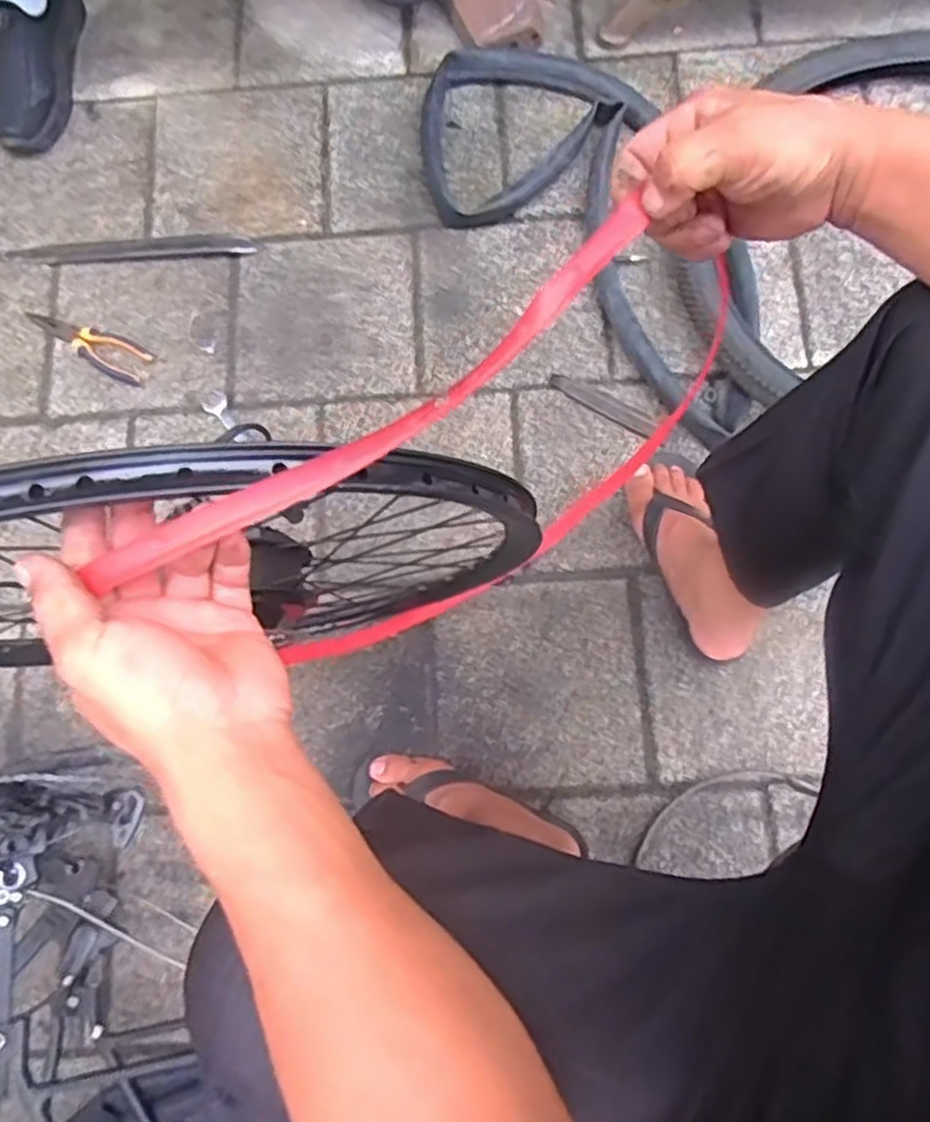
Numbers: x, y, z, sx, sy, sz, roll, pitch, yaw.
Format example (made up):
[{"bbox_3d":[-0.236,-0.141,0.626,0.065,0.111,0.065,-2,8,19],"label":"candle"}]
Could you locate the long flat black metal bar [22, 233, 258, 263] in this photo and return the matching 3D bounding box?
[{"bbox_3d":[-0.444,-0.432,1.043,0.308,0.013,0.036,-2,76,1],"label":"long flat black metal bar"}]

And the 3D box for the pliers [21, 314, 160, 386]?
[{"bbox_3d":[-0.494,-0.287,0.996,0.177,0.011,0.054,26,78,7],"label":"pliers"}]

